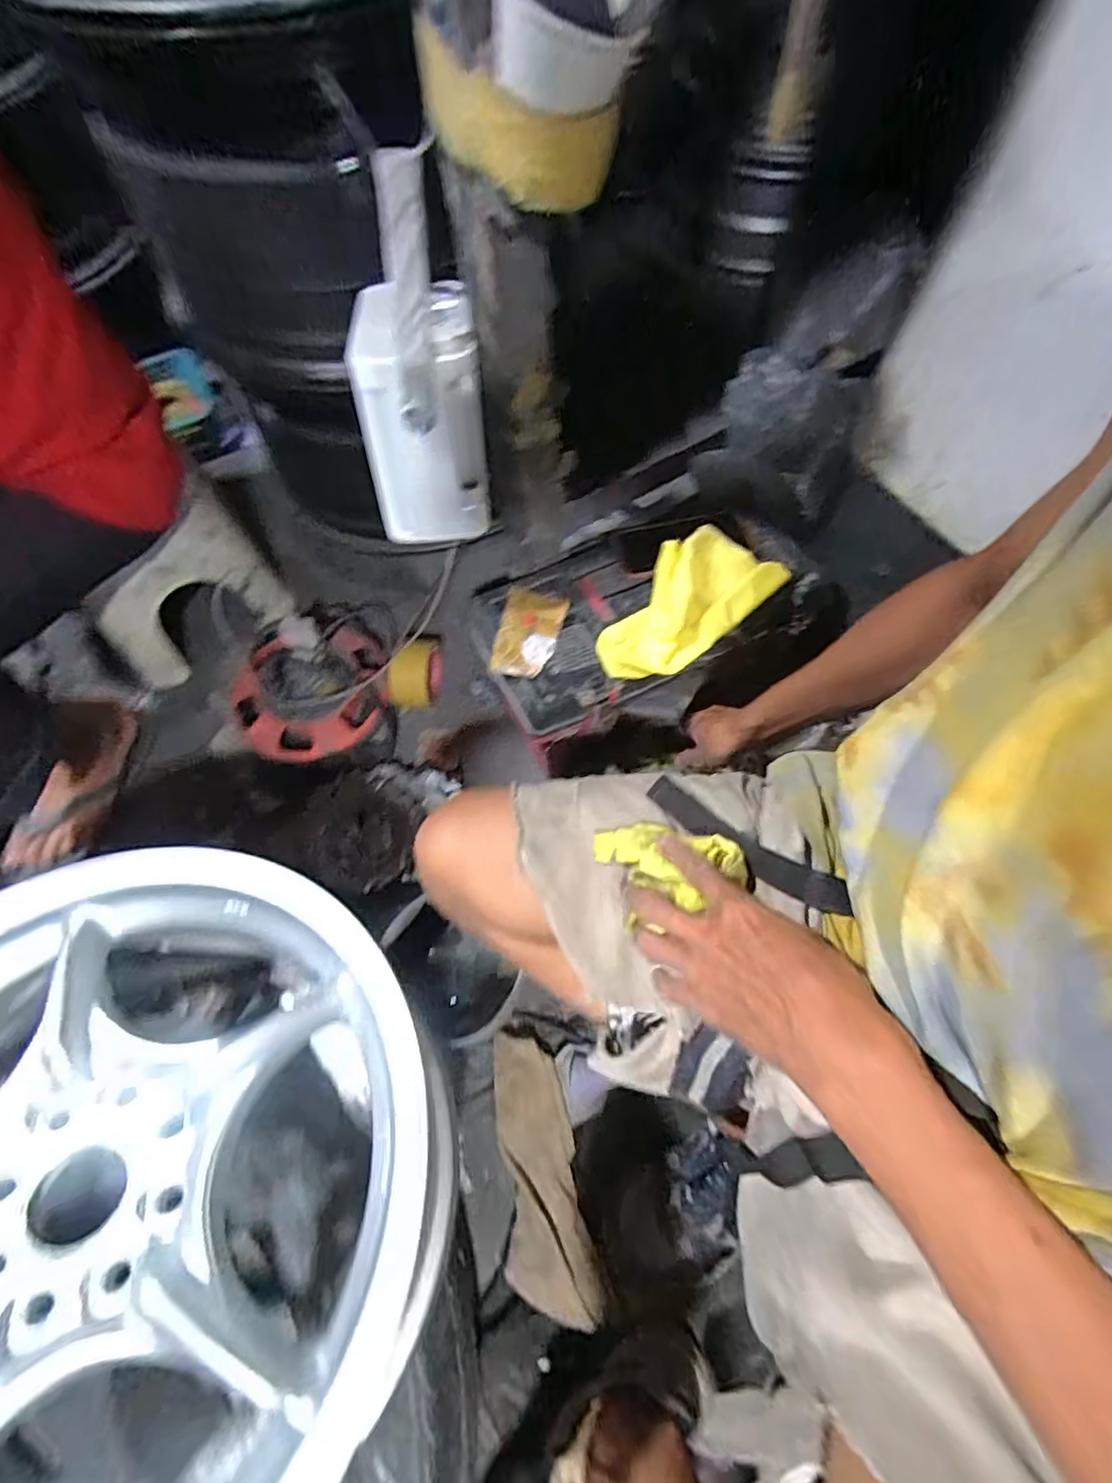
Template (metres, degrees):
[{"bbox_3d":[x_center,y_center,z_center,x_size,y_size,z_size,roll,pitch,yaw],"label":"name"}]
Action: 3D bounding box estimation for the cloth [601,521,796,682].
[{"bbox_3d":[0.145,-0.161,0.685,0.248,0.041,0.121,-40,69,-17],"label":"cloth"}]

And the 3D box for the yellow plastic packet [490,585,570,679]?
[{"bbox_3d":[-0.030,-0.124,0.684,0.068,0.018,0.121,9,64,6],"label":"yellow plastic packet"}]

